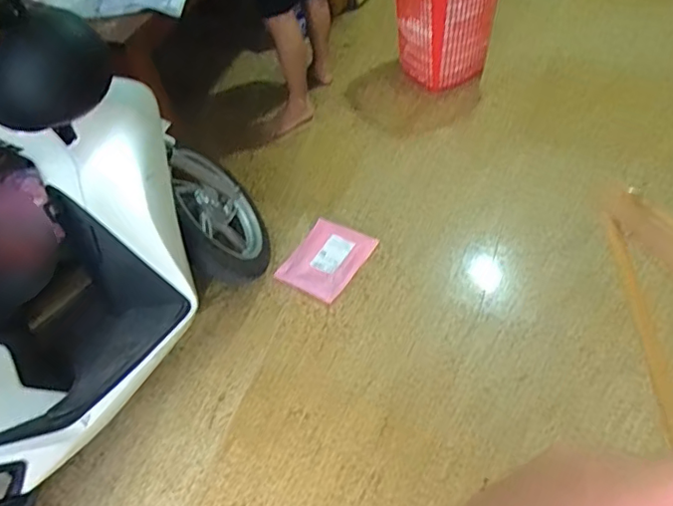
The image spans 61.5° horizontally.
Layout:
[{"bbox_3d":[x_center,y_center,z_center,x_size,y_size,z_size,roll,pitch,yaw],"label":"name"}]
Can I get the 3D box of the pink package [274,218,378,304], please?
[{"bbox_3d":[-0.032,0.019,1.951,0.236,0.032,0.299,23,58,23],"label":"pink package"}]

